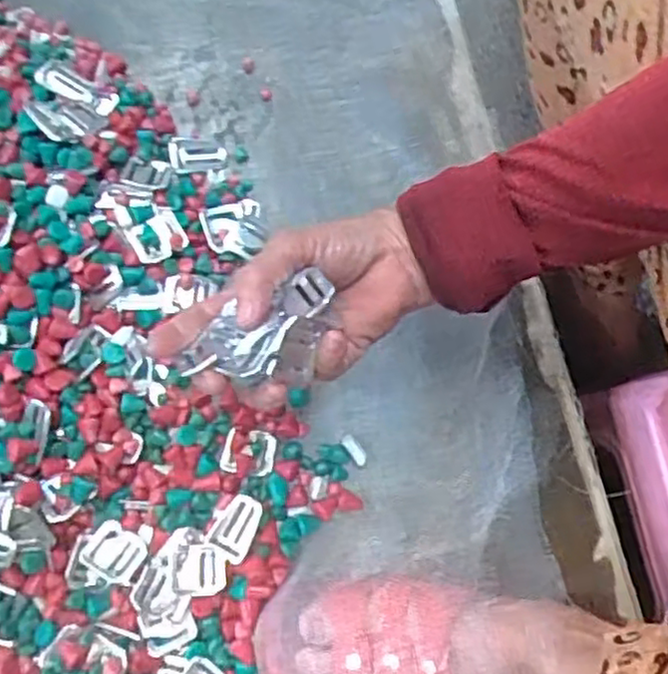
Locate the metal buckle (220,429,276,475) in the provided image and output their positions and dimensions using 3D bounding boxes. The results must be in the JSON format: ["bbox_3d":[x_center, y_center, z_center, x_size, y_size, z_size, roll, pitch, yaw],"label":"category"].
[{"bbox_3d":[-0.057,0.077,0.475,0.036,0.013,0.030,4,78,1],"label":"metal buckle"}]

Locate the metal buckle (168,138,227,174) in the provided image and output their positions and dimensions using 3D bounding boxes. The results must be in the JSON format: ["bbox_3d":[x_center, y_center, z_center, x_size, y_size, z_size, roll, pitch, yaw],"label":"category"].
[{"bbox_3d":[-0.101,-0.136,0.528,0.042,0.008,0.029,-7,76,-23],"label":"metal buckle"}]

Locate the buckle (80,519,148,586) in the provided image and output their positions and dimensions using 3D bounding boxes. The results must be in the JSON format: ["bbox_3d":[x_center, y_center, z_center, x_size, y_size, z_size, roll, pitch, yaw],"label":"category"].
[{"bbox_3d":[-0.137,0.134,0.445,0.036,0.007,0.033,21,66,7],"label":"buckle"}]

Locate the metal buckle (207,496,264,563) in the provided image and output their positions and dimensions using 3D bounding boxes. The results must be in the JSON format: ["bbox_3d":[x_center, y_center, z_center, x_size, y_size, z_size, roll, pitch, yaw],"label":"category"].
[{"bbox_3d":[-0.063,0.123,0.460,0.025,0.006,0.041,22,79,5],"label":"metal buckle"}]

